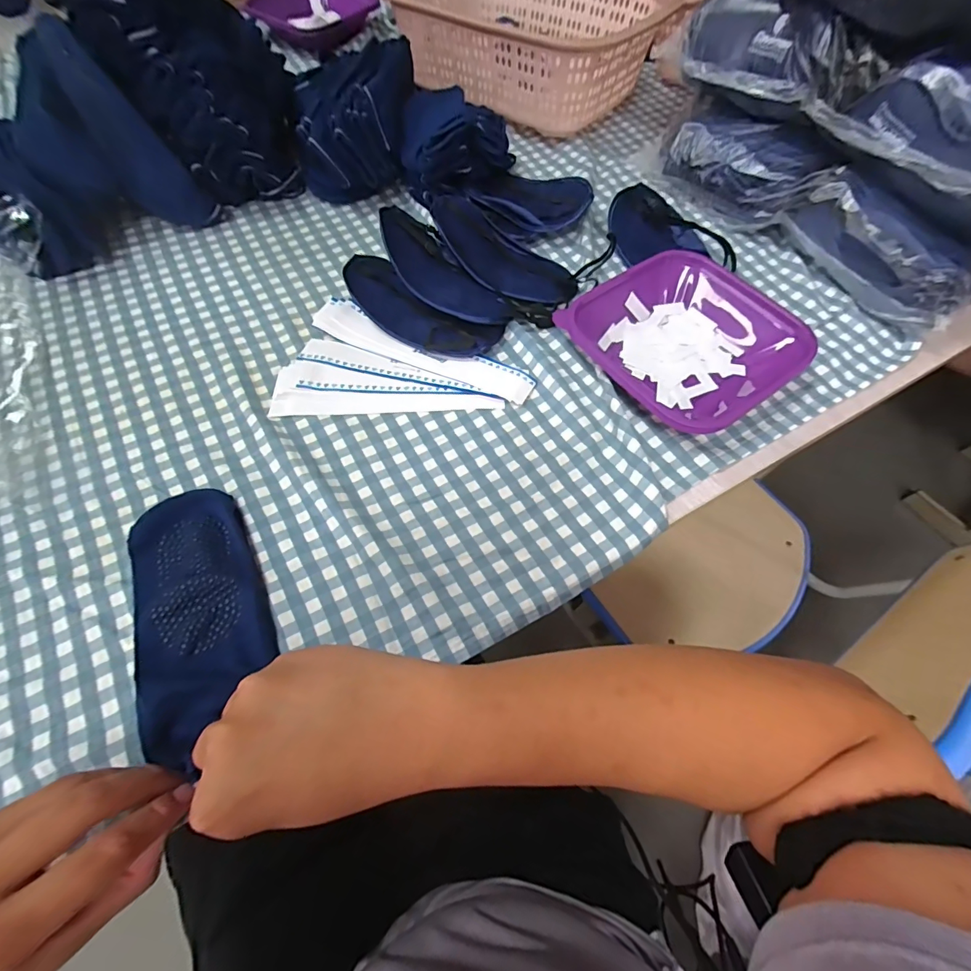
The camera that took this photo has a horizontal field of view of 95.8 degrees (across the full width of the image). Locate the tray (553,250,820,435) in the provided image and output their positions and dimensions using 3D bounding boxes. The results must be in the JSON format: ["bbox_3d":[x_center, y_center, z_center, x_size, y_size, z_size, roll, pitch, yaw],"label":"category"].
[{"bbox_3d":[0.185,-0.134,0.416,0.167,0.047,0.194,-40,71,-19],"label":"tray"}]

